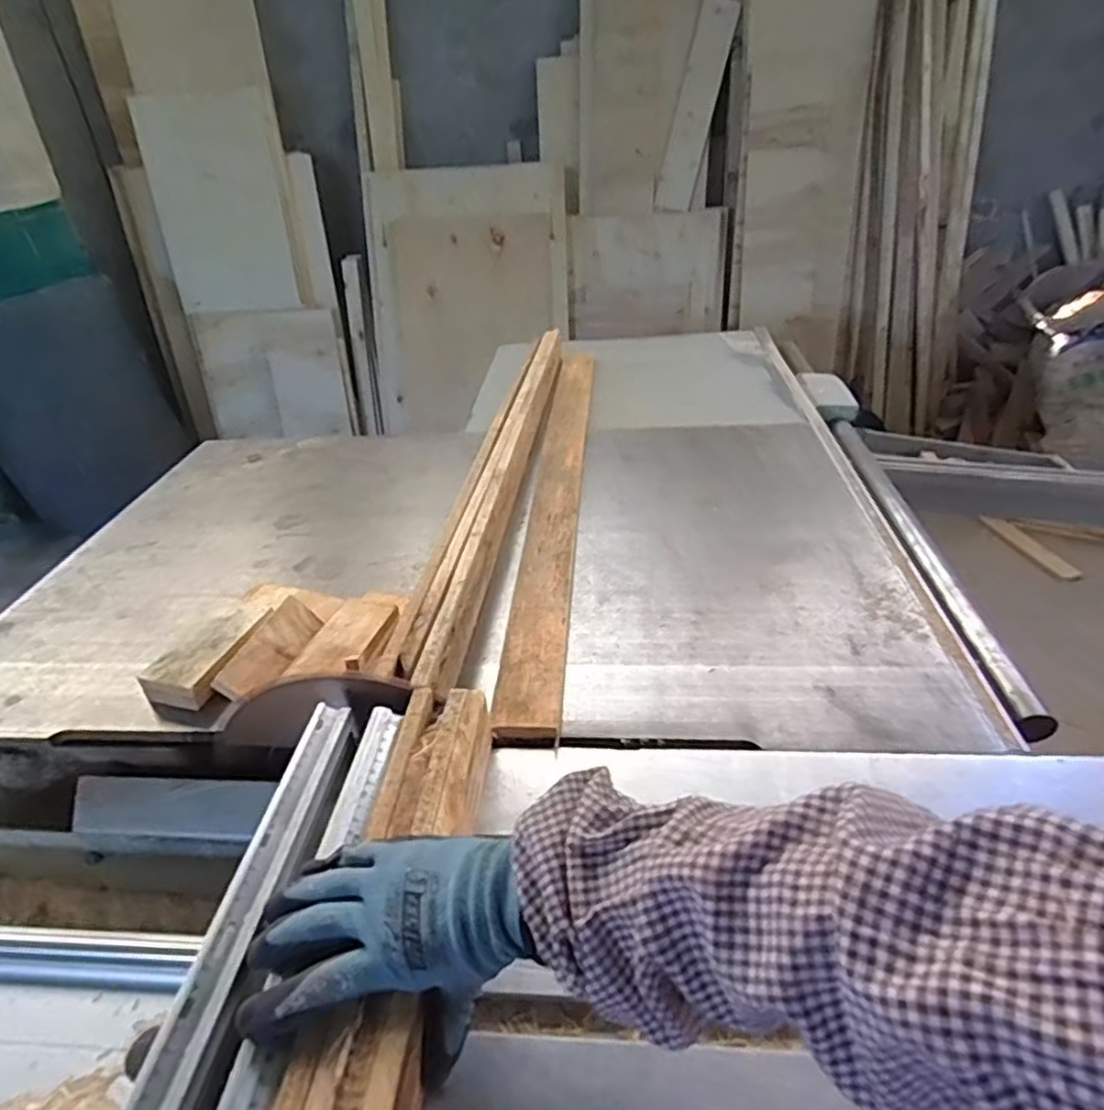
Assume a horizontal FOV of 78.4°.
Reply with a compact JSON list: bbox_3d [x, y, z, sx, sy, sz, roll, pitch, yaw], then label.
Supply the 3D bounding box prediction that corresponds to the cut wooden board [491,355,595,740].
[{"bbox_3d":[0.015,-0.108,0.950,0.063,0.017,0.917,-1,36,7],"label":"cut wooden board"}]

